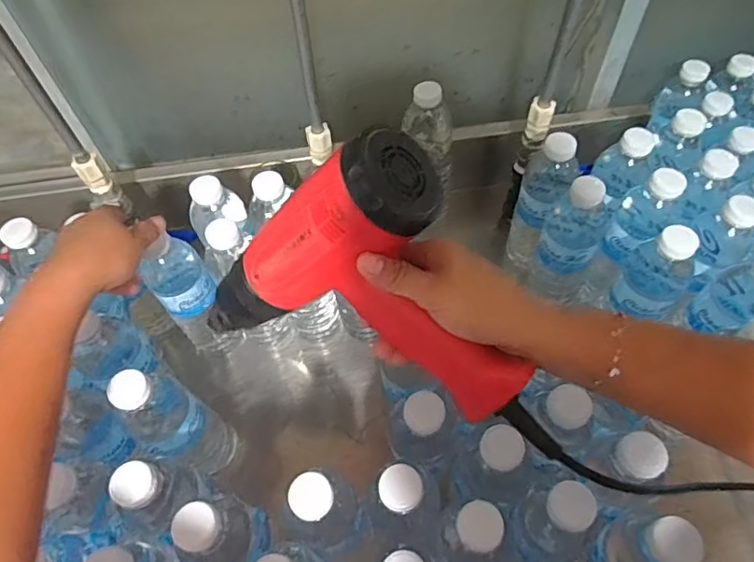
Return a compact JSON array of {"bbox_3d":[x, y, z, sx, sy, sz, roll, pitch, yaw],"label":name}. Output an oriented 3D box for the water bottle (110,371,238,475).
[{"bbox_3d":[-0.194,0.136,0.503,0.071,0.202,0.062,28,62,20],"label":"water bottle"}]

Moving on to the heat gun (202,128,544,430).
[{"bbox_3d":[-0.005,0.018,0.393,0.182,0.212,0.078,50,45,-8],"label":"heat gun"}]

